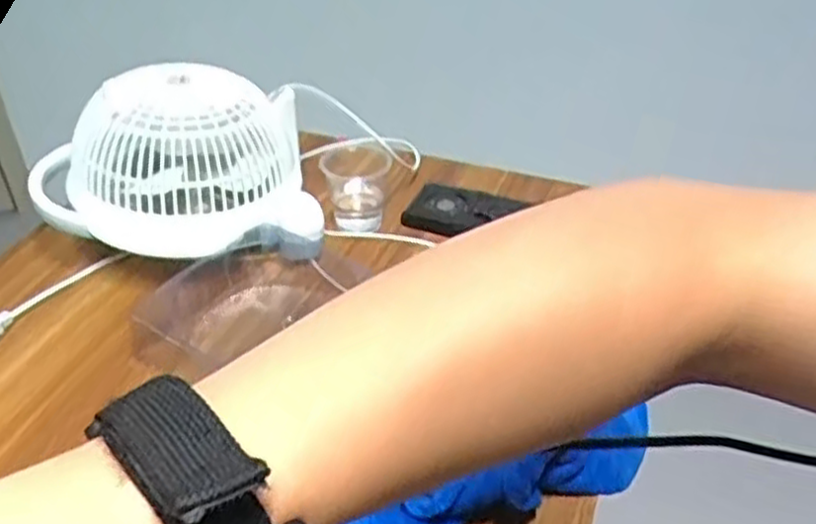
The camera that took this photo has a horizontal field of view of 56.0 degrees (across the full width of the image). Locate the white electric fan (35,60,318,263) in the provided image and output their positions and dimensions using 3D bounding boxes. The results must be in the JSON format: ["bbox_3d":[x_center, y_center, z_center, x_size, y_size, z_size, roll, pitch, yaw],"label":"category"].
[{"bbox_3d":[-0.231,-0.100,0.755,0.267,0.118,0.183,-4,38,-5],"label":"white electric fan"}]

